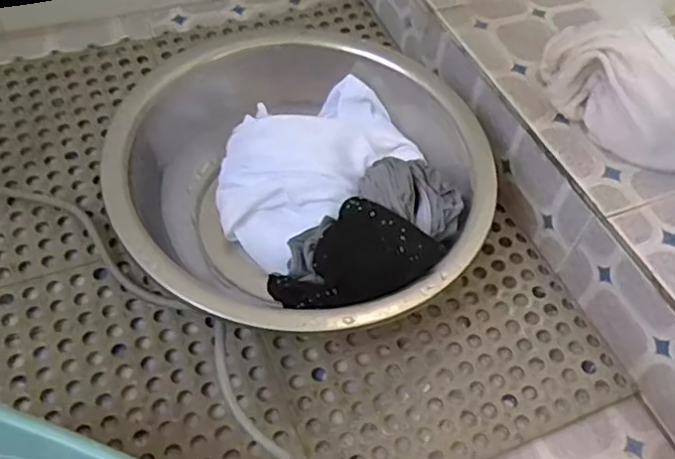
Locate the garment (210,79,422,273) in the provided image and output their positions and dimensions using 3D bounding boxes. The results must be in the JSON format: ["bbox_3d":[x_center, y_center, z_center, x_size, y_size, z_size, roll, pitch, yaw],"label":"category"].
[{"bbox_3d":[-0.026,-0.064,0.623,0.142,0.084,0.203,34,60,19],"label":"garment"}]

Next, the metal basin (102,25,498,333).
[{"bbox_3d":[-0.031,-0.047,0.594,0.316,0.109,0.336,2,55,-3],"label":"metal basin"}]

